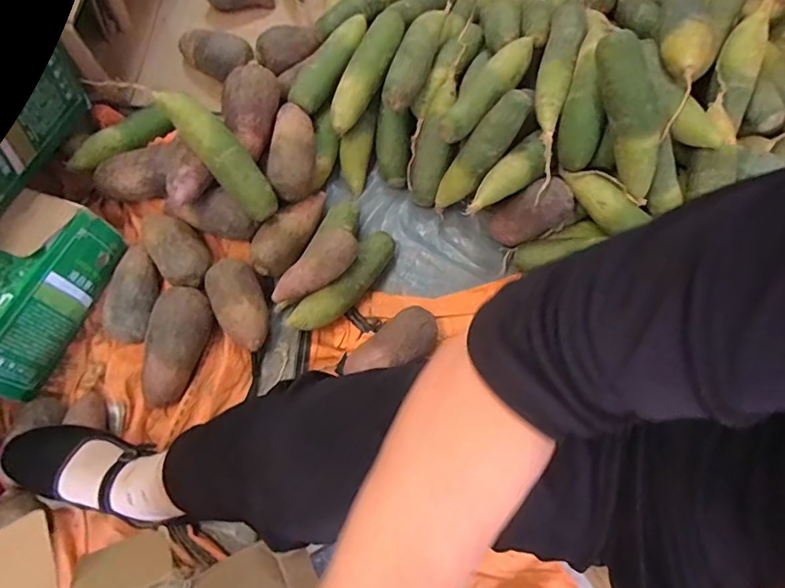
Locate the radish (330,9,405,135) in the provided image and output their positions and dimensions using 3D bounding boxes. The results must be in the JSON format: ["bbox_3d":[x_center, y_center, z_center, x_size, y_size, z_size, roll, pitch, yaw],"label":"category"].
[{"bbox_3d":[-0.037,-0.349,0.766,0.056,0.050,0.211,27,89,9],"label":"radish"}]

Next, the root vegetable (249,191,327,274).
[{"bbox_3d":[-0.152,-0.099,0.757,0.061,0.050,0.162,29,73,9],"label":"root vegetable"}]

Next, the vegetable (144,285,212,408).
[{"bbox_3d":[-0.303,0.073,0.695,0.071,0.061,0.164,13,71,4],"label":"vegetable"}]

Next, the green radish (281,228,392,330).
[{"bbox_3d":[-0.068,-0.012,0.741,0.055,0.055,0.200,37,74,12],"label":"green radish"}]

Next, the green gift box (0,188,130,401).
[{"bbox_3d":[-0.501,-0.002,0.687,0.107,0.128,0.262,23,72,8],"label":"green gift box"}]

